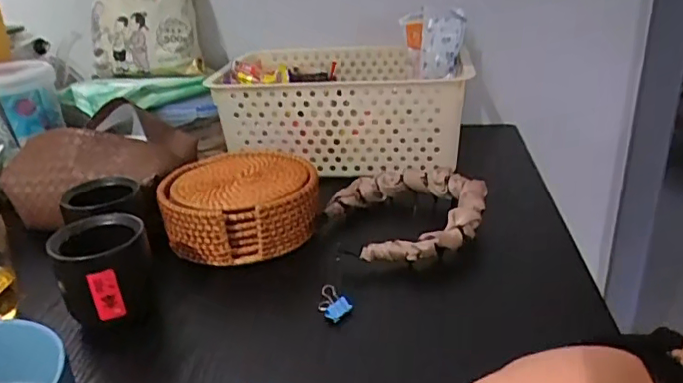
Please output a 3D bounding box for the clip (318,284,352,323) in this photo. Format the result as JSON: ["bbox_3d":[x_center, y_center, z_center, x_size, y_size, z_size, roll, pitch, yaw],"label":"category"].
[{"bbox_3d":[-0.005,0.085,0.425,0.021,0.018,0.023,-19,30,-29],"label":"clip"}]

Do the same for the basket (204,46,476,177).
[{"bbox_3d":[0.003,-0.114,0.706,0.287,0.106,0.214,1,25,8],"label":"basket"}]

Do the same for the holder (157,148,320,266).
[{"bbox_3d":[-0.096,0.009,0.535,0.141,0.053,0.136,-9,25,-12],"label":"holder"}]

